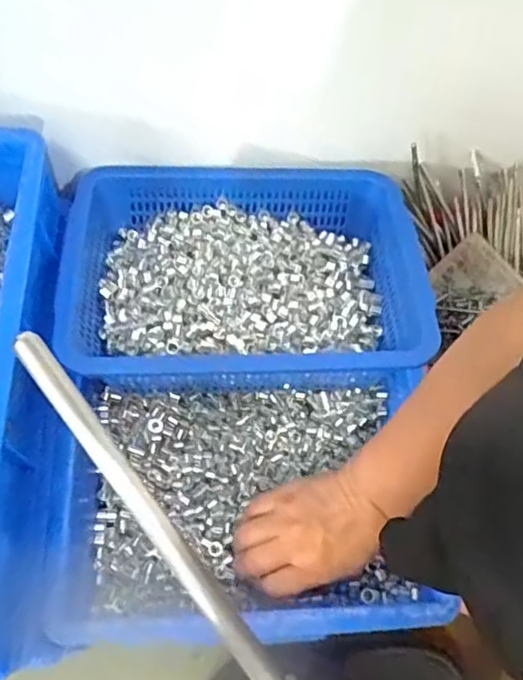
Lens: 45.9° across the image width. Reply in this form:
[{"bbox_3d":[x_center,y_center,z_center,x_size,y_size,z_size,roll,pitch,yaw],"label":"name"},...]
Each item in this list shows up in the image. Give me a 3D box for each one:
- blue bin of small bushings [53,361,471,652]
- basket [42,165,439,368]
[{"bbox_3d":[-0.021,0.135,0.532,0.288,0.084,0.215,1,61,-3],"label":"blue bin of small bushings"},{"bbox_3d":[-0.015,-0.060,0.562,0.298,0.073,0.223,-1,65,-4],"label":"basket"}]

